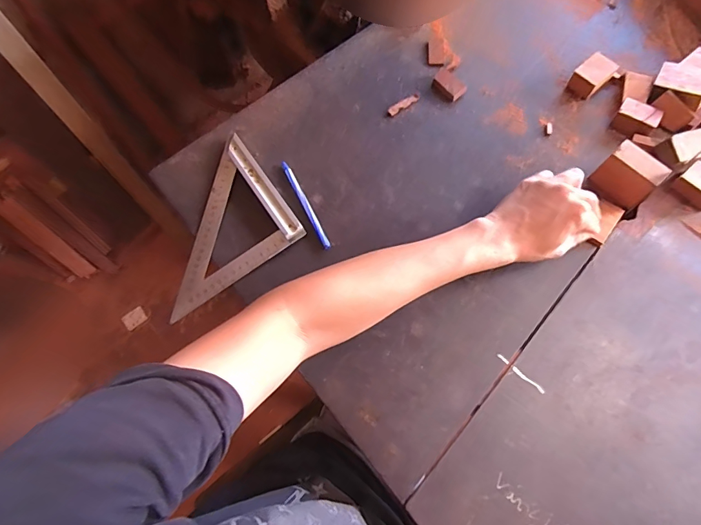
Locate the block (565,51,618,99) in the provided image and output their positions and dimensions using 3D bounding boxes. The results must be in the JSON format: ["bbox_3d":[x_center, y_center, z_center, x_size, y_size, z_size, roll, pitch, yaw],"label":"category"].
[{"bbox_3d":[0.332,-0.256,0.567,0.054,0.029,0.037,-41,72,-13],"label":"block"}]

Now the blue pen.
[{"bbox_3d":[-0.059,-0.075,0.526,0.011,0.005,0.136,-25,70,-7],"label":"blue pen"}]

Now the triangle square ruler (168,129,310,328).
[{"bbox_3d":[-0.178,-0.053,0.519,0.184,0.014,0.172,-33,71,-10],"label":"triangle square ruler"}]

